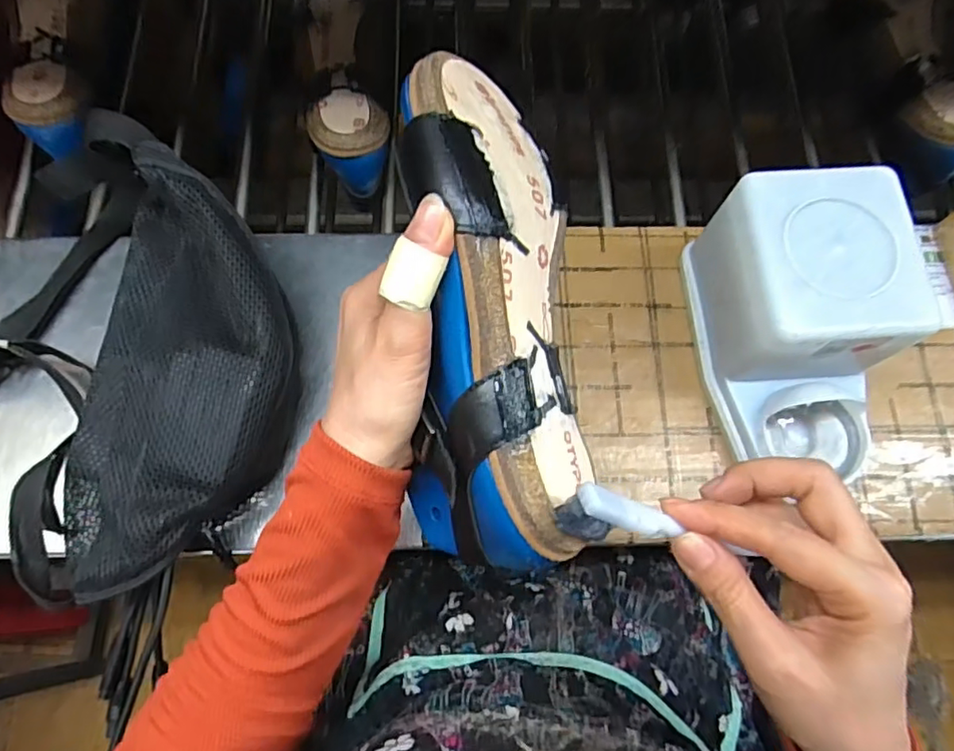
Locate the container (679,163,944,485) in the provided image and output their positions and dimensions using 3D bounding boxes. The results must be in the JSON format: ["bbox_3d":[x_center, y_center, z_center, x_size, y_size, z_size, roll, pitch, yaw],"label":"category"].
[{"bbox_3d":[0.204,-0.026,0.375,0.099,0.109,0.171,-2,71,-1],"label":"container"}]

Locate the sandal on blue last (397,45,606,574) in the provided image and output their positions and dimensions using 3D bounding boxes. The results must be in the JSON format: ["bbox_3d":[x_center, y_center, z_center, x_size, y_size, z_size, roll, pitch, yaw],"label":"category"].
[{"bbox_3d":[0.006,-0.030,0.264,0.076,0.076,0.226,-3,87,-1],"label":"sandal on blue last"}]

